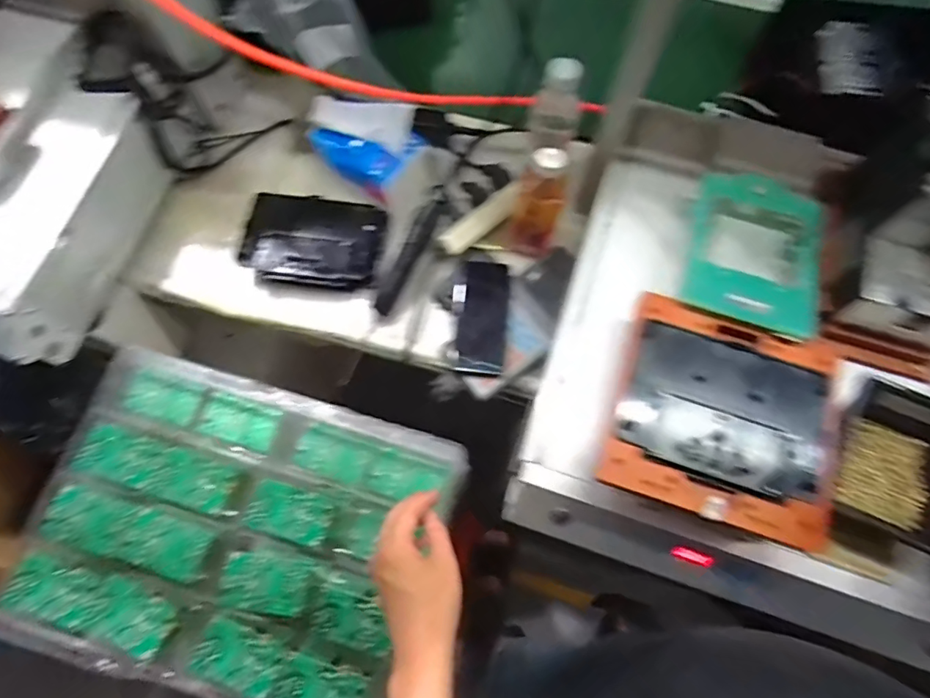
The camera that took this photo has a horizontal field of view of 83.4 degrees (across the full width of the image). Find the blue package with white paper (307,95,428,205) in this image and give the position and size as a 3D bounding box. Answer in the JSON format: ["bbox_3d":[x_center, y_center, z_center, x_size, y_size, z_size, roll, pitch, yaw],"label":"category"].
[{"bbox_3d":[-0.147,-0.313,0.773,0.156,0.068,0.109,35,75,11],"label":"blue package with white paper"}]

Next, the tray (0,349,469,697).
[{"bbox_3d":[-0.277,0.225,0.659,0.470,0.065,0.359,16,72,5],"label":"tray"}]

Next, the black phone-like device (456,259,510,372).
[{"bbox_3d":[0.026,-0.048,0.740,0.068,0.007,0.160,2,80,7],"label":"black phone-like device"}]

